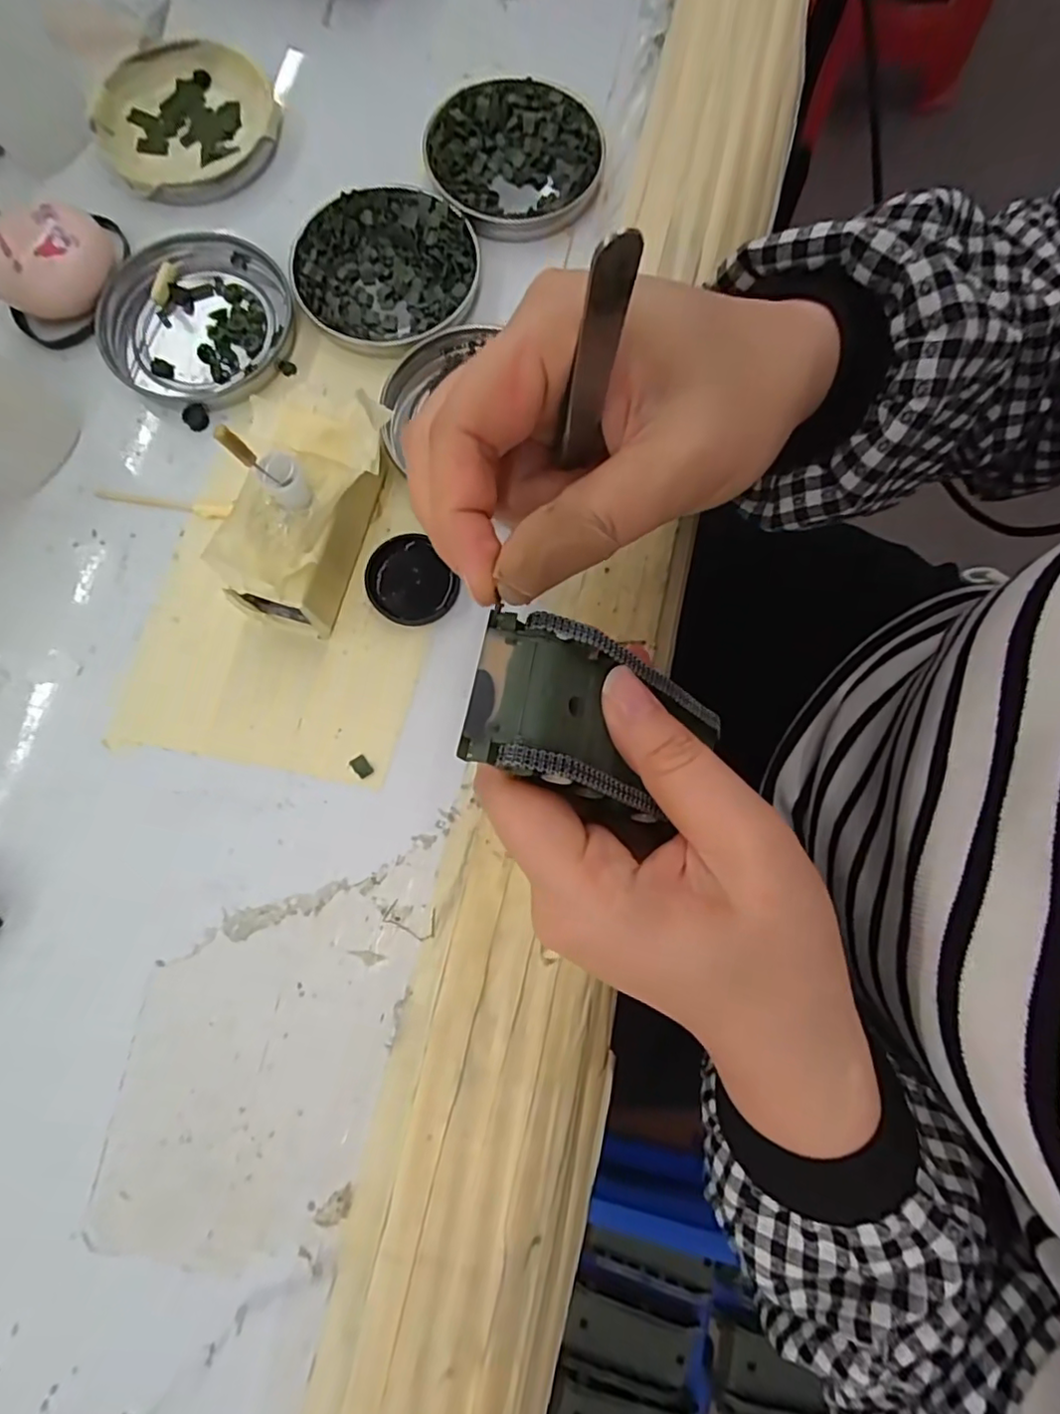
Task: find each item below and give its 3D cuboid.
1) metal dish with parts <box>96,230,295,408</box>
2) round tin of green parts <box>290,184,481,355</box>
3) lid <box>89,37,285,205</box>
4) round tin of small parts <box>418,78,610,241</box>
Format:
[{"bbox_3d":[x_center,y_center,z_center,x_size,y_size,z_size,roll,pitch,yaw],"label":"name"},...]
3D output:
[{"bbox_3d":[-0.142,-0.165,0.260,0.075,0.008,0.078,0,80,-1],"label":"metal dish with parts"},{"bbox_3d":[-0.062,-0.190,0.263,0.077,0.009,0.071,0,80,-1],"label":"round tin of green parts"},{"bbox_3d":[-0.157,-0.269,0.278,0.078,0.012,0.079,0,80,-1],"label":"lid"},{"bbox_3d":[-0.007,-0.247,0.274,0.076,0.012,0.075,0,80,-1],"label":"round tin of small parts"}]

